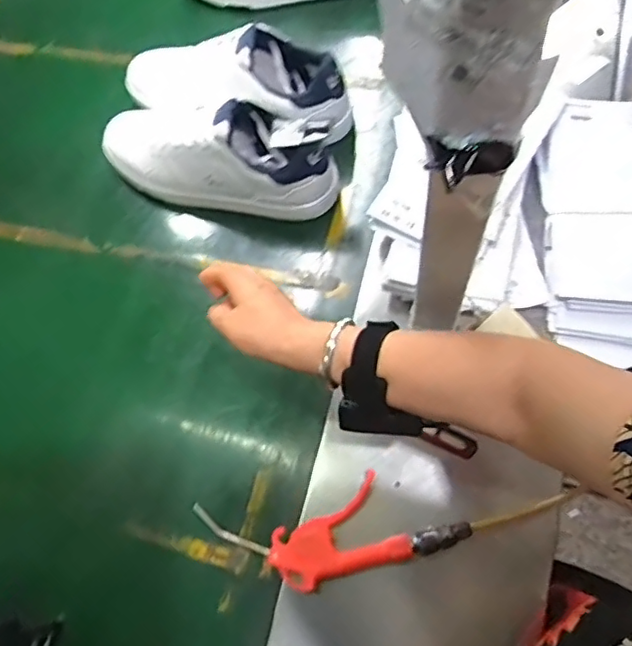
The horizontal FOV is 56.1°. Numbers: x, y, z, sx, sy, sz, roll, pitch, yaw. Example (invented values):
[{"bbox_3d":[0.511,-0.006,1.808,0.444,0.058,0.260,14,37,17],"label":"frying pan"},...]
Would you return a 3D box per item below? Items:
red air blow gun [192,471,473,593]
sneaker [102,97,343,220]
[{"bbox_3d":[0.013,0.197,0.564,0.249,0.035,0.095,-14,68,2],"label":"red air blow gun"},{"bbox_3d":[-0.124,-0.204,0.712,0.294,0.127,0.091,11,71,12],"label":"sneaker"}]

